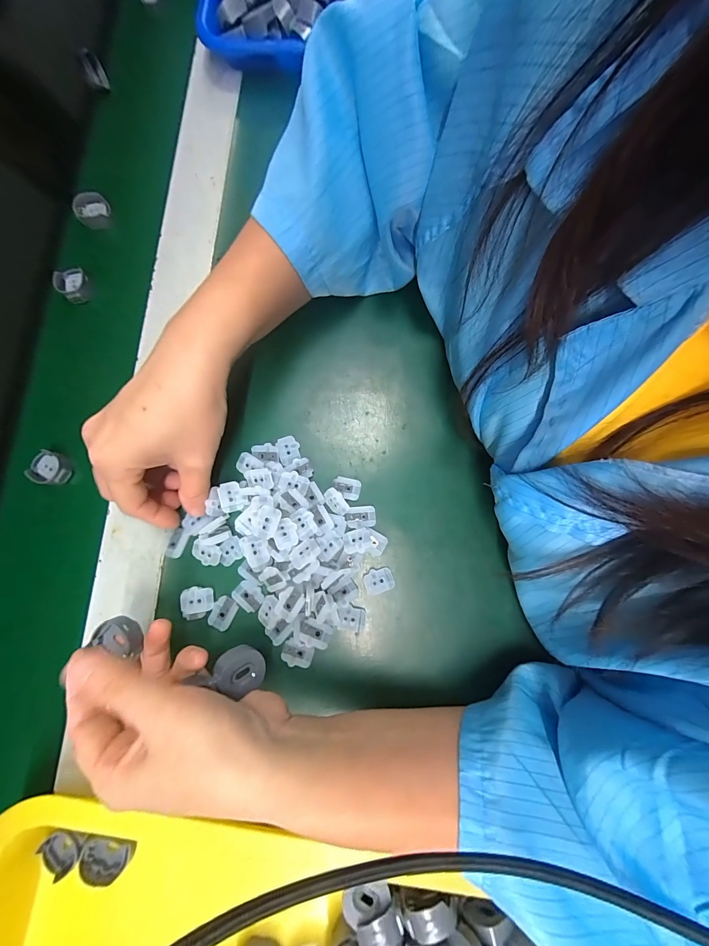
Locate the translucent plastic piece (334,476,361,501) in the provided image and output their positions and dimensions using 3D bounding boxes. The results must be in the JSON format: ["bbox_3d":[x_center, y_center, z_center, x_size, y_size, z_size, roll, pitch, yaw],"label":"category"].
[{"bbox_3d":[-0.006,0.012,0.254,0.020,0.005,0.015,13,82,2],"label":"translucent plastic piece"}]

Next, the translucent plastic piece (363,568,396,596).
[{"bbox_3d":[0.018,0.078,0.243,0.021,0.004,0.016,-17,82,-2],"label":"translucent plastic piece"}]

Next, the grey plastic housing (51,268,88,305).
[{"bbox_3d":[-0.245,-0.165,0.291,0.024,0.014,0.029,-36,83,-4],"label":"grey plastic housing"}]

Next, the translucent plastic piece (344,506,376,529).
[{"bbox_3d":[0.004,0.032,0.248,0.022,0.004,0.016,-8,82,0],"label":"translucent plastic piece"}]

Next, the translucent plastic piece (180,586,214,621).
[{"bbox_3d":[-0.112,0.093,0.239,0.021,0.009,0.022,-3,82,0],"label":"translucent plastic piece"}]

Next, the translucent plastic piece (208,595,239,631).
[{"bbox_3d":[-0.094,0.100,0.239,0.016,0.004,0.021,27,83,4],"label":"translucent plastic piece"}]

